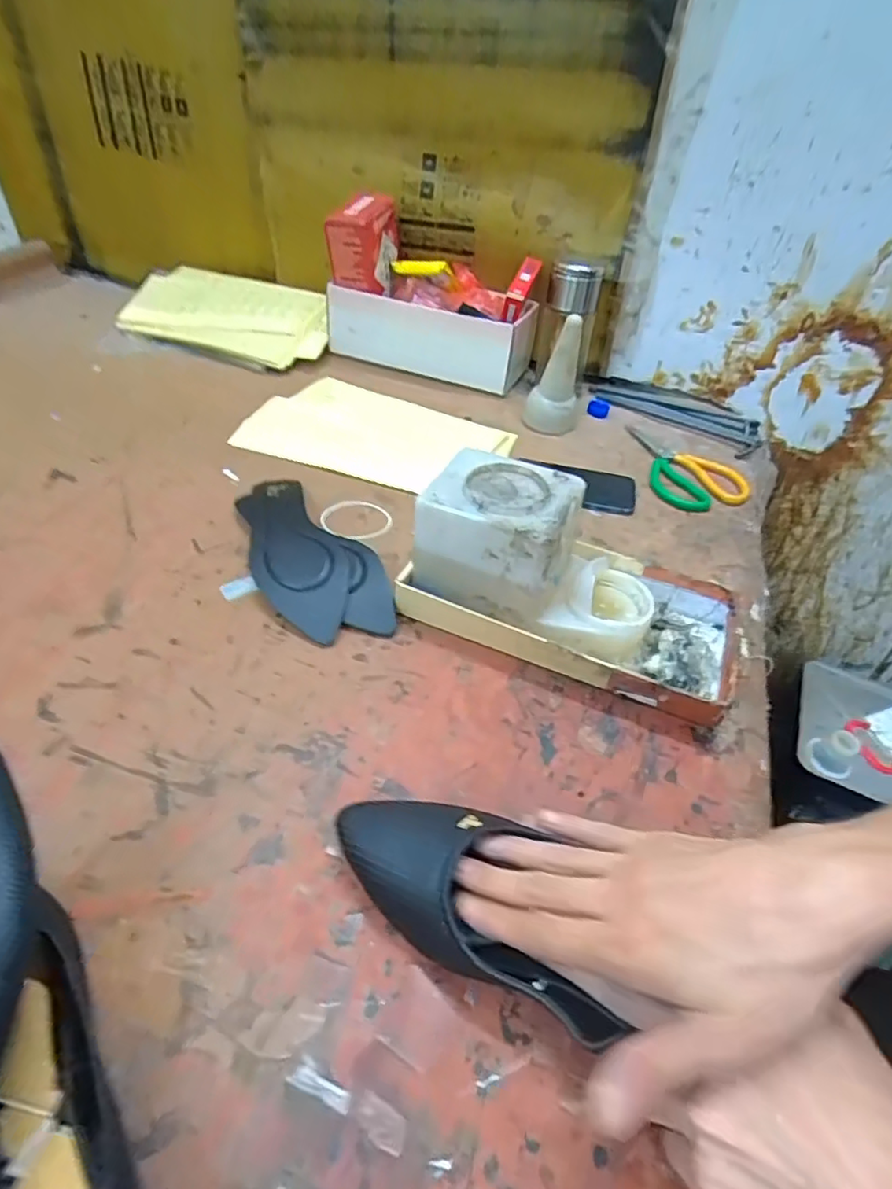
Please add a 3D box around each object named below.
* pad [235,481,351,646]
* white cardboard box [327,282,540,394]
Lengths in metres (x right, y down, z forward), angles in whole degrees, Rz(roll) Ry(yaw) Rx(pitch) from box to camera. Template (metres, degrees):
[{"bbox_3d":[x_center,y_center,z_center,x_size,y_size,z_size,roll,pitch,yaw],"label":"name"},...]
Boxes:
[{"bbox_3d":[-0.146,-0.043,0.561,0.076,0.027,0.223,-18,48,-22],"label":"pad"},{"bbox_3d":[-0.019,-0.368,0.845,0.278,0.103,0.108,16,45,11],"label":"white cardboard box"}]

